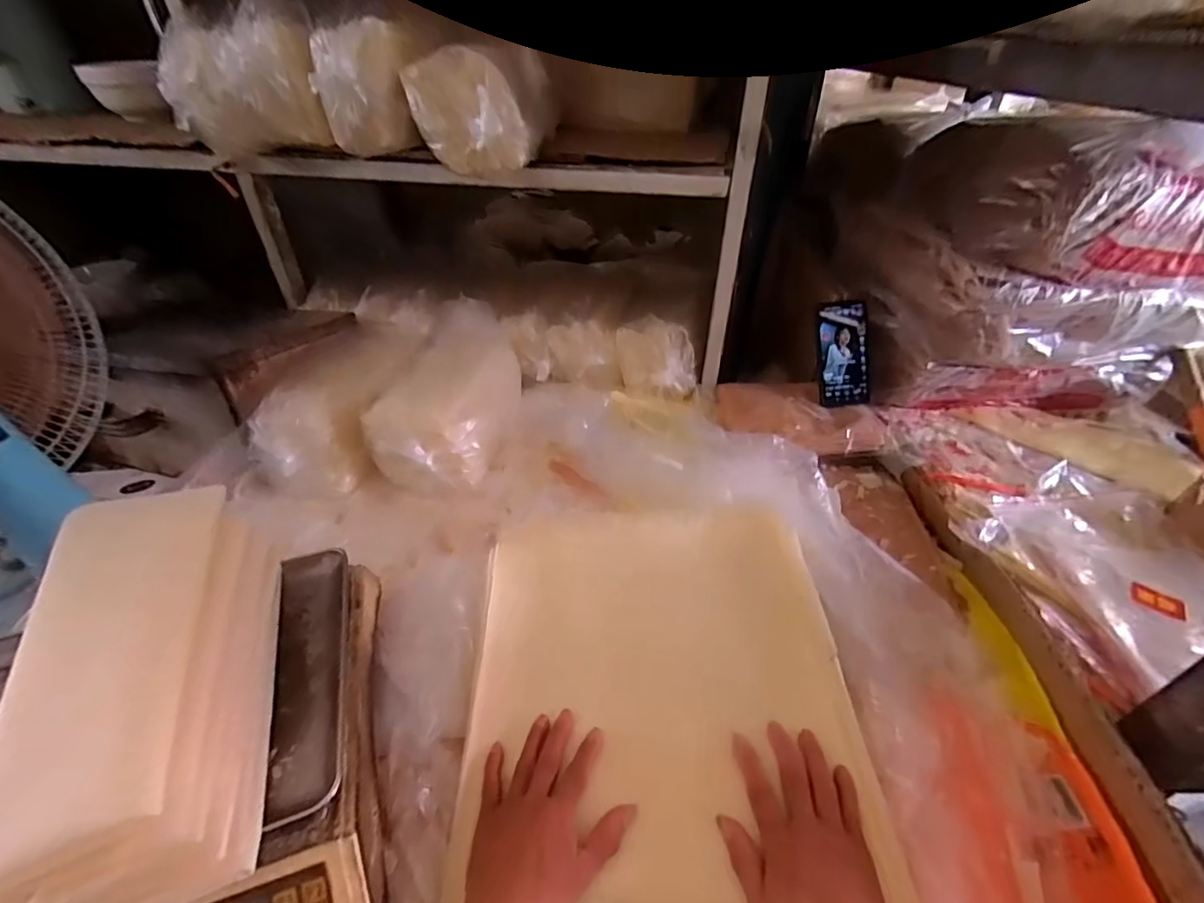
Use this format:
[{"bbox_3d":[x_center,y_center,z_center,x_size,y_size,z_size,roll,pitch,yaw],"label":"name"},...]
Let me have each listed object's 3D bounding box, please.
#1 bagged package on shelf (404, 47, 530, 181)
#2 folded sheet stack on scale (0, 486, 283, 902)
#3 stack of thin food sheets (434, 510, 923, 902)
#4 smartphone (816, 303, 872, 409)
[{"bbox_3d":[-0.160,-0.409,0.641,0.128,0.117,0.067,11,41,13],"label":"bagged package on shelf"},{"bbox_3d":[-0.304,0.151,0.352,0.121,0.109,0.243,-13,41,-15],"label":"folded sheet stack on scale"},{"bbox_3d":[0.053,0.256,0.453,0.343,0.036,0.497,-3,42,0],"label":"stack of thin food sheets"},{"bbox_3d":[0.366,-0.148,0.795,0.074,0.155,0.009,-3,2,5],"label":"smartphone"}]

